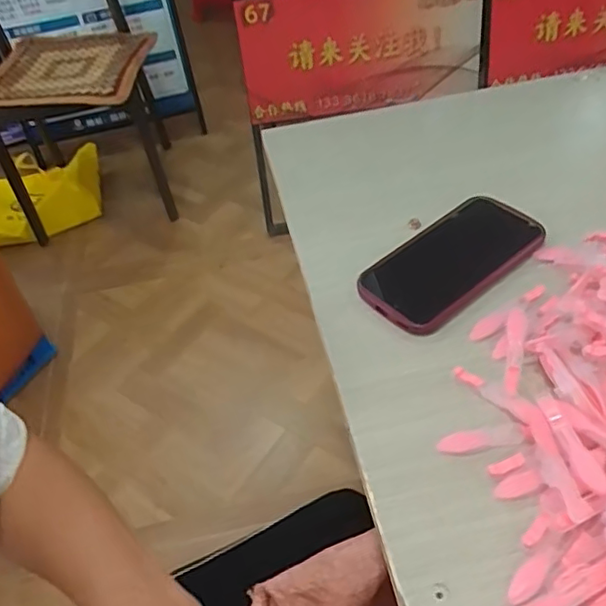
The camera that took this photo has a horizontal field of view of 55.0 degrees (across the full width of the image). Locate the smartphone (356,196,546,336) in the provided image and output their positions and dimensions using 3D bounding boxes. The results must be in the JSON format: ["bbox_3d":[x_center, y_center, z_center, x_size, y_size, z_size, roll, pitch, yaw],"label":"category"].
[{"bbox_3d":[0.126,-0.039,0.497,0.165,0.013,0.083,-32,52,-20],"label":"smartphone"}]

